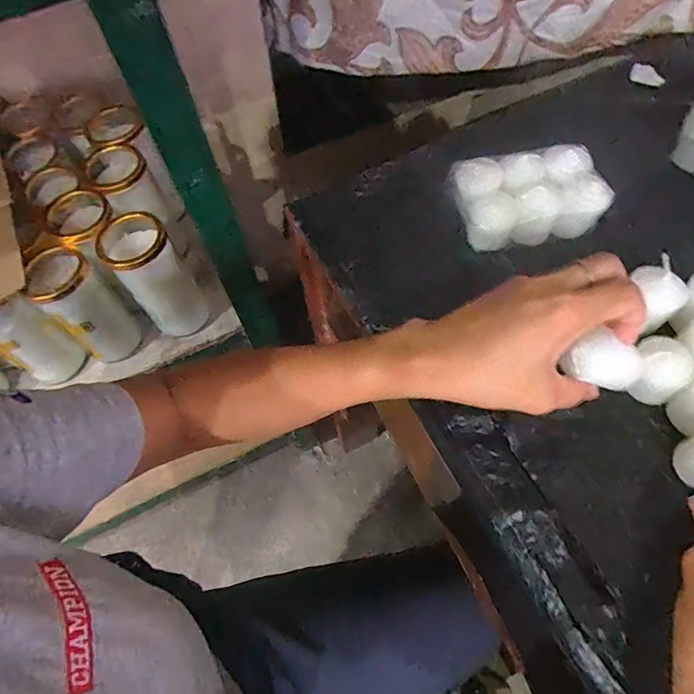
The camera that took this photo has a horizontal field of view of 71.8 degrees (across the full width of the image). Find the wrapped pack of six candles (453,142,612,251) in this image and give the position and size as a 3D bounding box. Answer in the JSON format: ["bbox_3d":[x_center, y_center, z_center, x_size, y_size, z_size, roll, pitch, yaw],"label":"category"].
[{"bbox_3d":[0.150,-0.127,0.404,0.116,0.046,0.068,-8,61,-1],"label":"wrapped pack of six candles"}]

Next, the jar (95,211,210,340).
[{"bbox_3d":[-0.212,-0.074,0.541,0.067,0.142,0.072,-1,61,3],"label":"jar"}]

